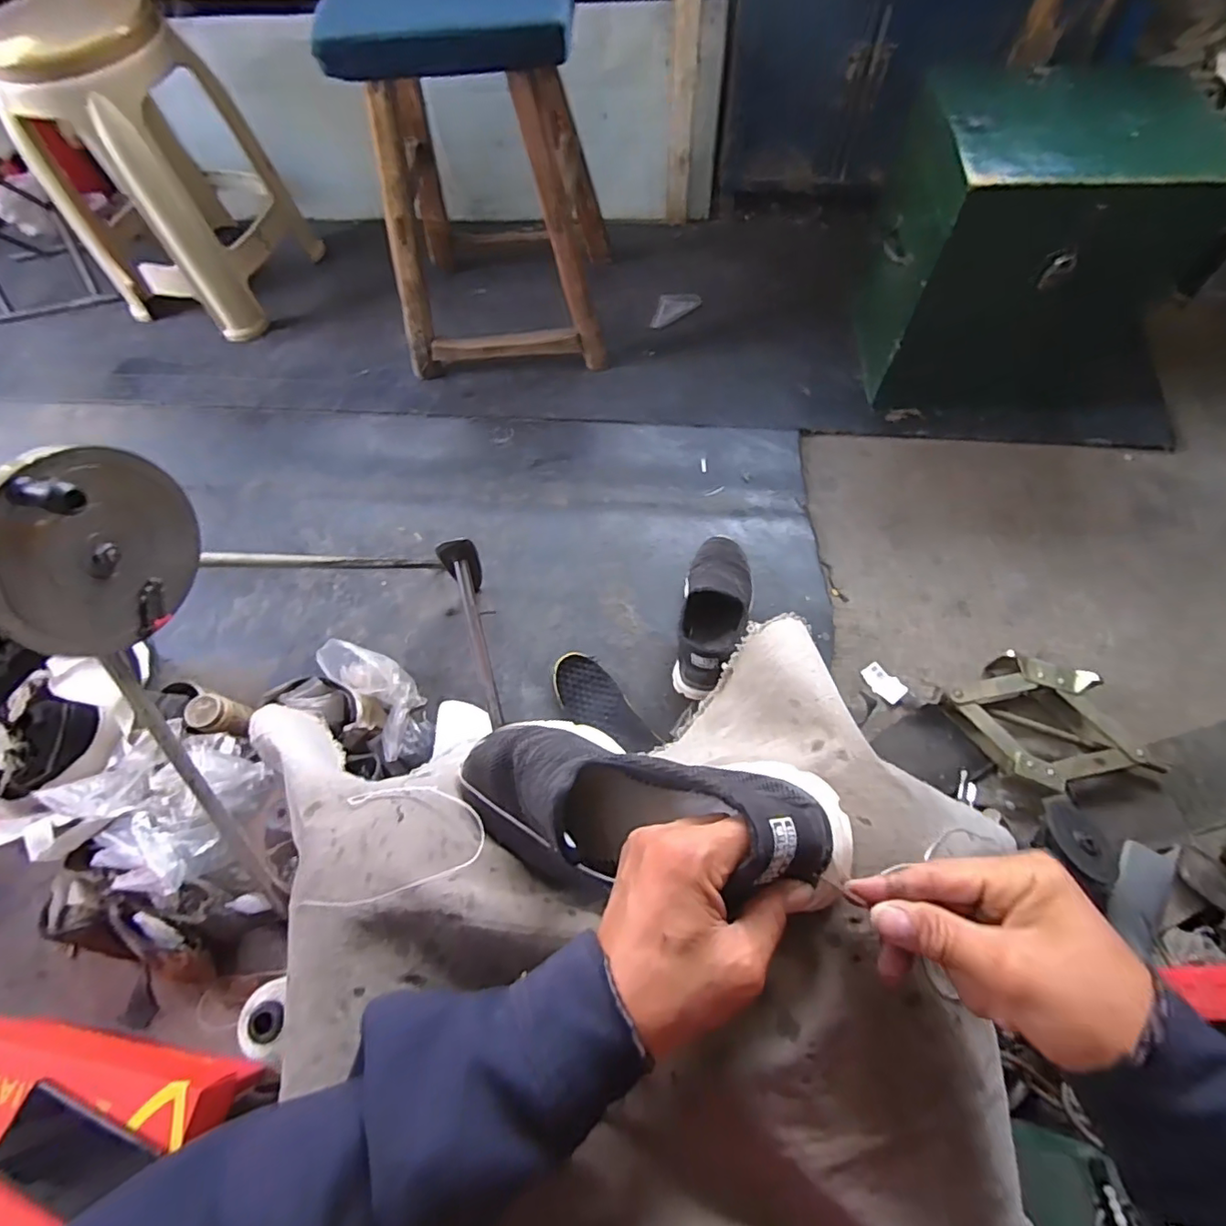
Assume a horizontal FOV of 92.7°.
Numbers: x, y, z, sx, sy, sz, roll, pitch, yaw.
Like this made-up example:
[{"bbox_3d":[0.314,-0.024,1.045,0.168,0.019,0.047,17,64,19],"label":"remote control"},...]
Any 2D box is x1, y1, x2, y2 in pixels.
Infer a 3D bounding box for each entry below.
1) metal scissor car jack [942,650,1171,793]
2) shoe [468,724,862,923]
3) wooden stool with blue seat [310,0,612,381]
[{"bbox_3d":[0.583,0.153,0.783,0.163,0.056,0.209,-31,67,-11],"label":"metal scissor car jack"},{"bbox_3d":[0.000,0.117,0.359,0.258,0.081,0.091,0,62,32],"label":"shoe"},{"bbox_3d":[-0.203,-0.710,0.994,0.370,0.496,0.319,-4,65,2],"label":"wooden stool with blue seat"}]

